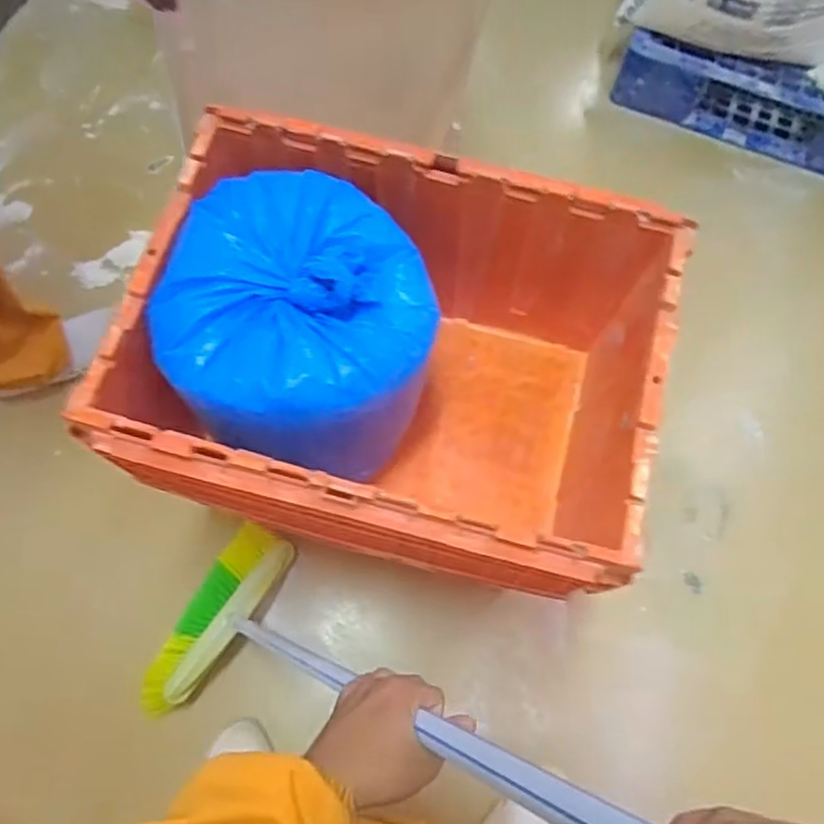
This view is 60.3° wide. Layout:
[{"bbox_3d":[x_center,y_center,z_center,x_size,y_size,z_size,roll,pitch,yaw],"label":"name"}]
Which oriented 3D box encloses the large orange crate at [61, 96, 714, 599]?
[{"bbox_3d":[-0.022,-0.043,0.915,0.581,0.338,0.445,14,71,4],"label":"large orange crate"}]

